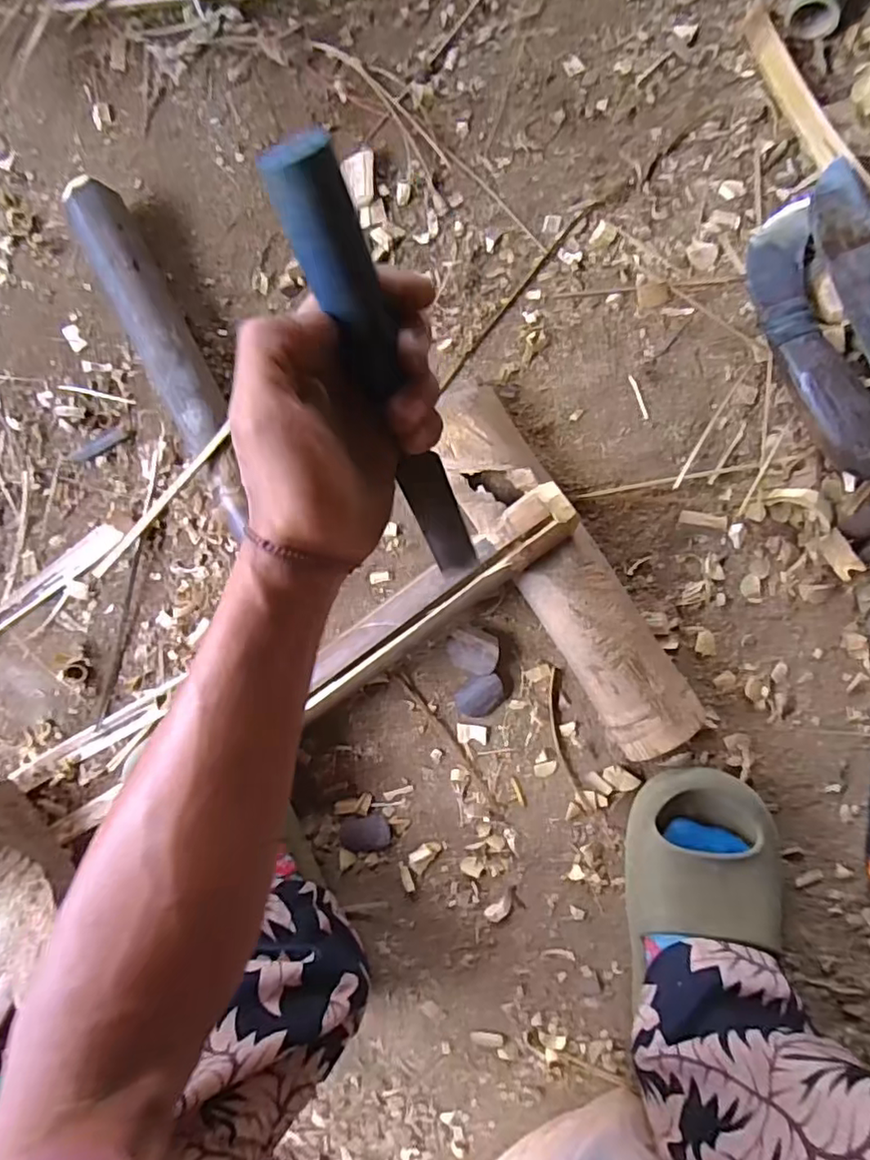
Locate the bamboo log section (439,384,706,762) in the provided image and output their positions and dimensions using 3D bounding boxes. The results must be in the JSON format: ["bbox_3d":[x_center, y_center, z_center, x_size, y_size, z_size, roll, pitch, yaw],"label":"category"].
[{"bbox_3d":[0.095,-0.011,0.475,0.075,0.047,0.315,-33,86,7],"label":"bamboo log section"}]

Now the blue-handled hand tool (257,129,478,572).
[{"bbox_3d":[-0.016,-0.076,0.278,0.024,0.221,0.017,-14,53,8],"label":"blue-handled hand tool"}]

